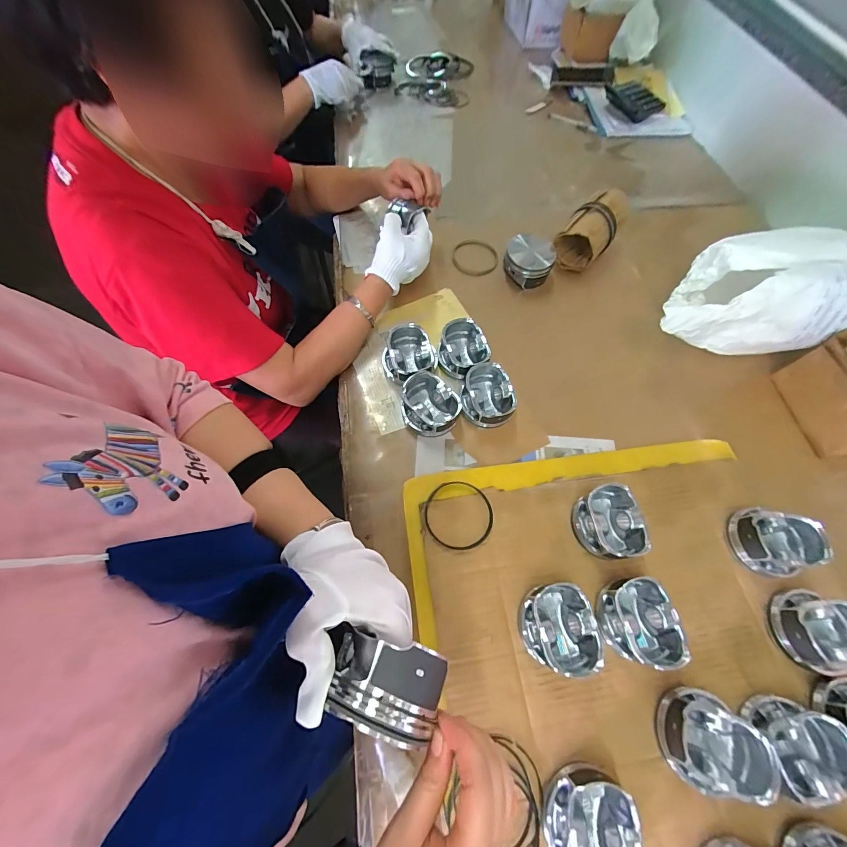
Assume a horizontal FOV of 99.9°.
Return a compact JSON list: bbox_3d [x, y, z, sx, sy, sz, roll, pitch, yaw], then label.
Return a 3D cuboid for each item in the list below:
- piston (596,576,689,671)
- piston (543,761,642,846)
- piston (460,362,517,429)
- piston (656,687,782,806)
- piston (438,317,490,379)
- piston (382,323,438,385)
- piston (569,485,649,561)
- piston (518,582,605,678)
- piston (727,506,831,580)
[{"bbox_3d":[0.241,0.223,0.403,0.072,0.049,0.084,-7,64,-4],"label":"piston"},{"bbox_3d":[0.154,0.377,0.328,0.077,0.044,0.092,0,64,-1],"label":"piston"},{"bbox_3d":[0.092,-0.039,0.528,0.074,0.047,0.091,-10,65,-6],"label":"piston"},{"bbox_3d":[0.291,0.322,0.355,0.089,0.054,0.082,0,64,-1],"label":"piston"},{"bbox_3d":[0.062,-0.114,0.564,0.077,0.050,0.091,-2,64,-2],"label":"piston"},{"bbox_3d":[-0.021,-0.103,0.550,0.081,0.046,0.088,0,64,-1],"label":"piston"},{"bbox_3d":[0.231,0.125,0.451,0.075,0.046,0.088,-5,64,-3],"label":"piston"},{"bbox_3d":[0.149,0.227,0.398,0.077,0.044,0.086,-7,64,-4],"label":"piston"},{"bbox_3d":[0.442,0.147,0.448,0.085,0.048,0.083,-3,64,-2],"label":"piston"}]

